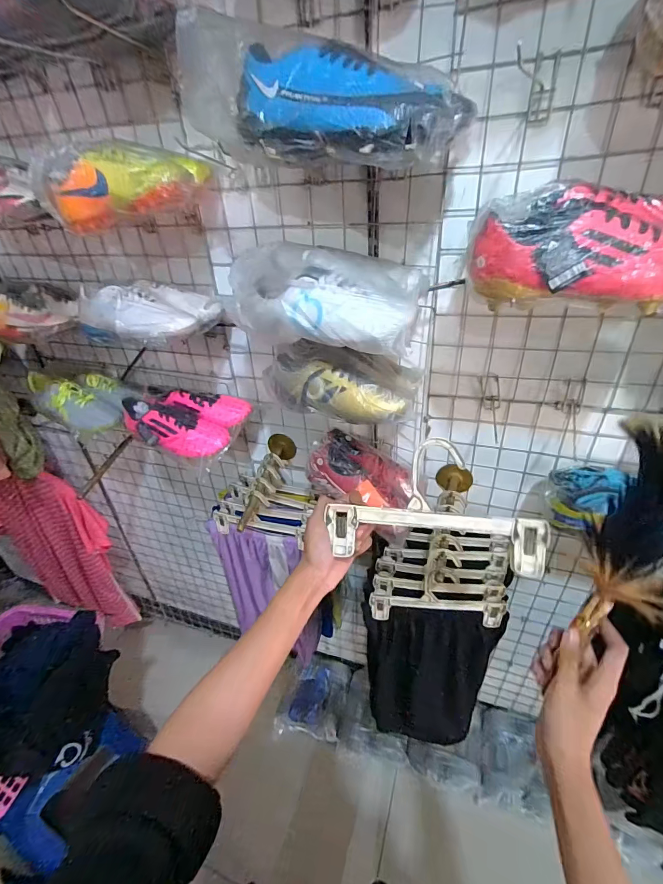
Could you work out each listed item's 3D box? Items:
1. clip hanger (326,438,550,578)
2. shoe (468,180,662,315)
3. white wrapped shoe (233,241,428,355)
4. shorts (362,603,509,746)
[{"bbox_3d":[0.121,0.068,0.433,0.238,0.136,0.014,5,-1,8],"label":"clip hanger"},{"bbox_3d":[0.293,-0.221,0.430,0.248,0.114,0.112,7,35,16],"label":"shoe"},{"bbox_3d":[-0.008,-0.221,0.561,0.282,0.113,0.136,13,37,24],"label":"white wrapped shoe"},{"bbox_3d":[0.201,0.493,0.788,0.249,0.358,0.085,1,34,8],"label":"shorts"}]

